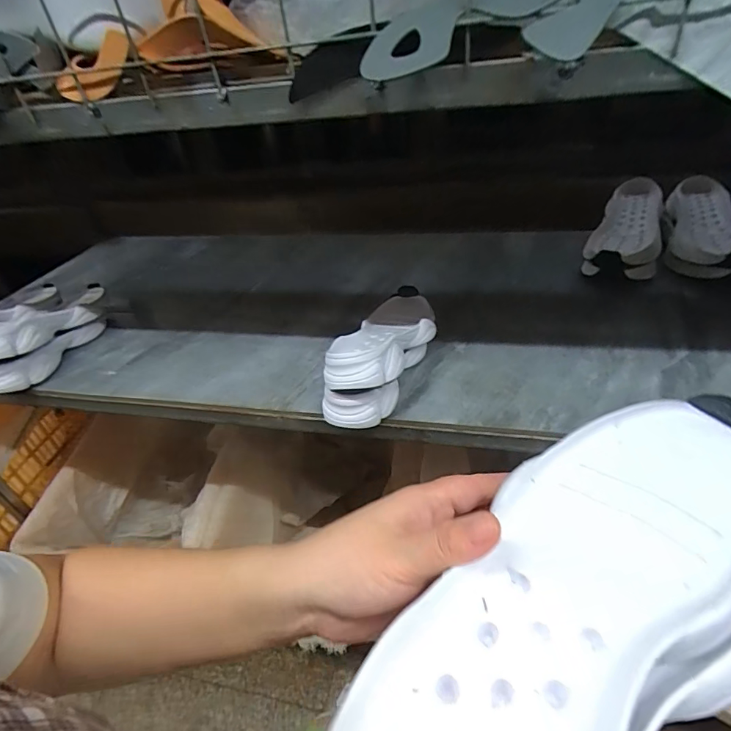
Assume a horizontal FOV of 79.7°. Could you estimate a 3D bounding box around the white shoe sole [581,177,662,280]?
[{"bbox_3d":[0.490,-0.259,0.826,0.118,0.086,0.284,13,41,26],"label":"white shoe sole"}]

